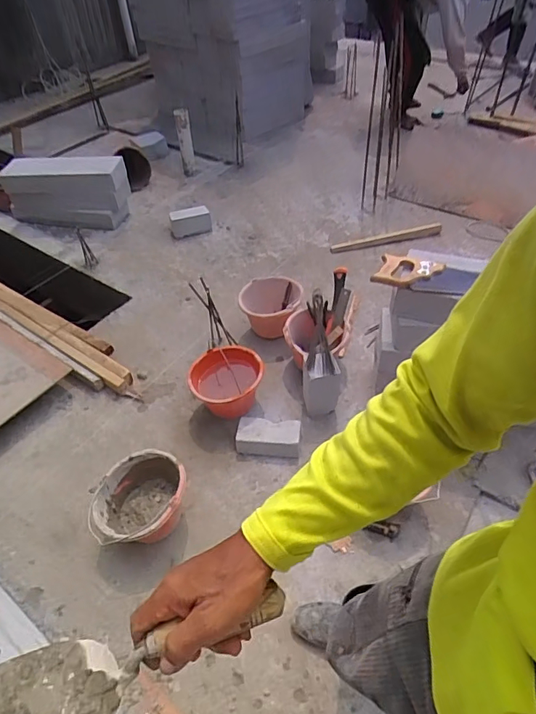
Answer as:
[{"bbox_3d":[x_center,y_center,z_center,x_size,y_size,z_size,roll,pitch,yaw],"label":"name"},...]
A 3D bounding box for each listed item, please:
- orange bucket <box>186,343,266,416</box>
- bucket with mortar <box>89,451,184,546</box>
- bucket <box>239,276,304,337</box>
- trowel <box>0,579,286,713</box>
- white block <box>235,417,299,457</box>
[{"bbox_3d":[-0.130,0.089,1.592,0.220,0.169,0.240,-3,47,3],"label":"orange bucket"},{"bbox_3d":[-0.344,0.419,1.305,0.224,0.167,0.266,24,54,25],"label":"bucket with mortar"},{"bbox_3d":[0.019,-0.193,1.835,0.236,0.185,0.202,4,47,7],"label":"bucket"},{"bbox_3d":[-0.115,0.249,0.373,0.267,0.047,0.071,-11,47,-15],"label":"trowel"},{"bbox_3d":[0.002,0.252,1.484,0.200,0.078,0.114,2,48,8],"label":"white block"}]

